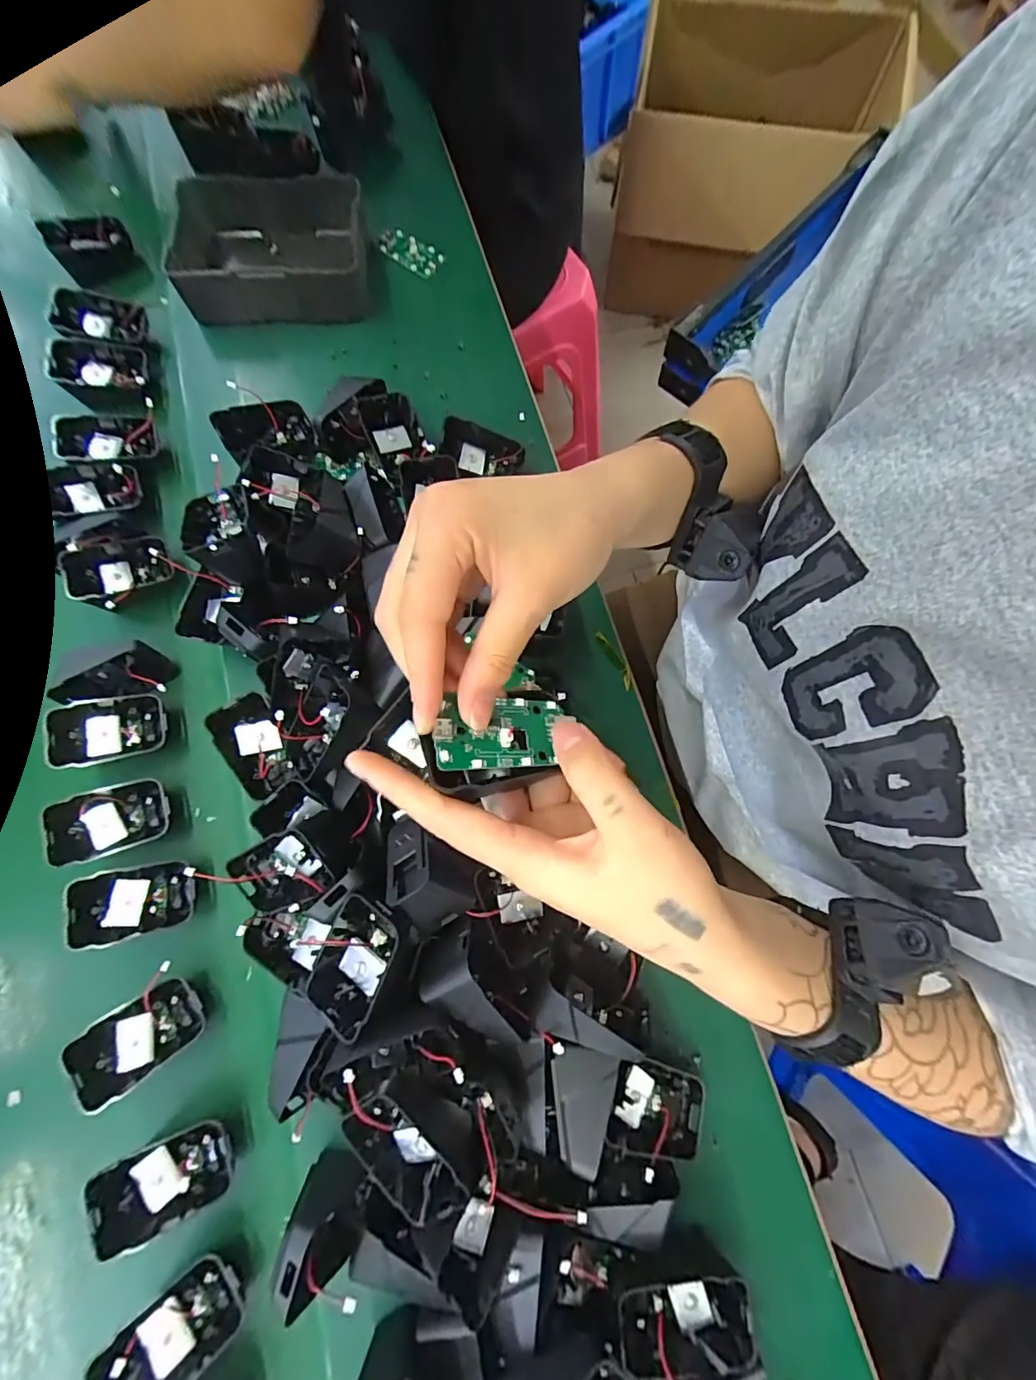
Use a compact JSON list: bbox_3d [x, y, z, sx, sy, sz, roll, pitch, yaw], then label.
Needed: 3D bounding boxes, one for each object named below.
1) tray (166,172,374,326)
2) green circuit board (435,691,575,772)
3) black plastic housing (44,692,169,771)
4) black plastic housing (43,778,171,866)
[{"bbox_3d":[-0.222,-0.397,0.458,0.177,0.049,0.119,-2,76,2],"label":"tray"},{"bbox_3d":[-0.007,0.017,0.212,0.055,0.005,0.032,6,67,-24],"label":"green circuit board"},{"bbox_3d":[-0.293,0.028,0.362,0.070,0.017,0.045,-12,86,-26],"label":"black plastic housing"},{"bbox_3d":[-0.278,0.090,0.345,0.067,0.016,0.044,-16,82,-28],"label":"black plastic housing"}]

